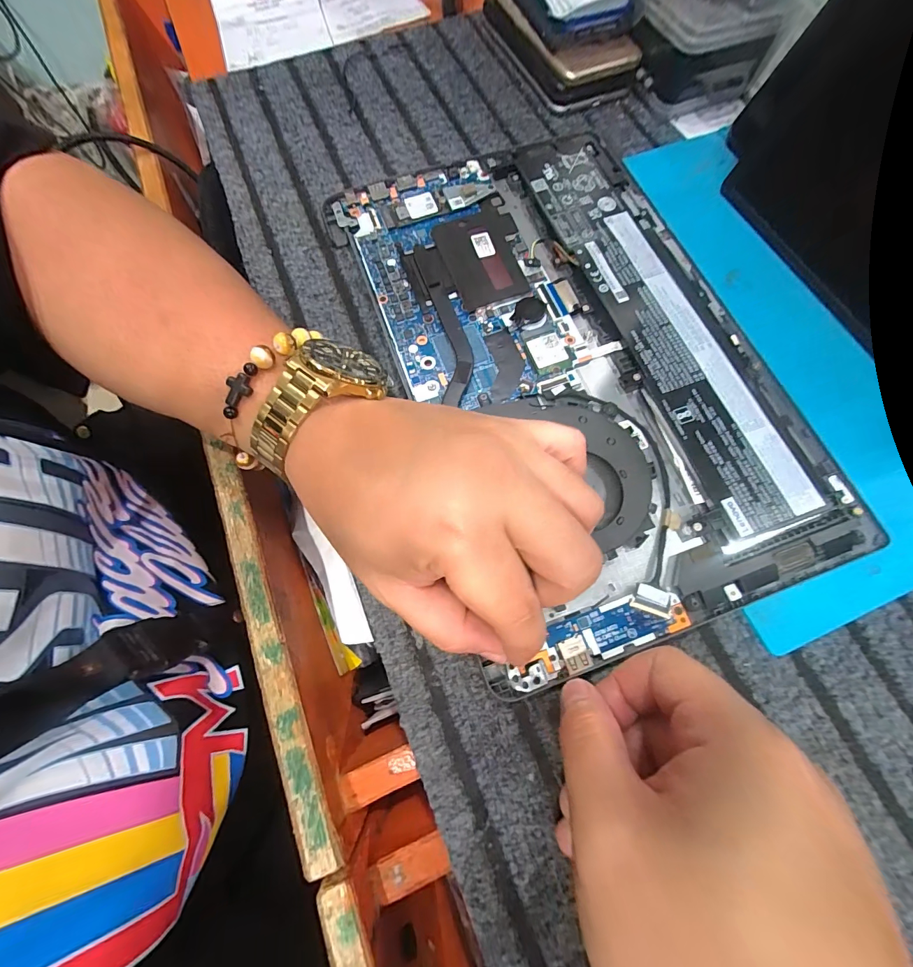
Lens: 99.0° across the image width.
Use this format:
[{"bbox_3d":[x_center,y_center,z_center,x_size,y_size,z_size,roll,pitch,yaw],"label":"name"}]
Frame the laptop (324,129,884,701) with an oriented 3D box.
[{"bbox_3d":[0.073,-0.088,0.248,0.220,0.010,0.344,-19,74,-5],"label":"laptop"}]

